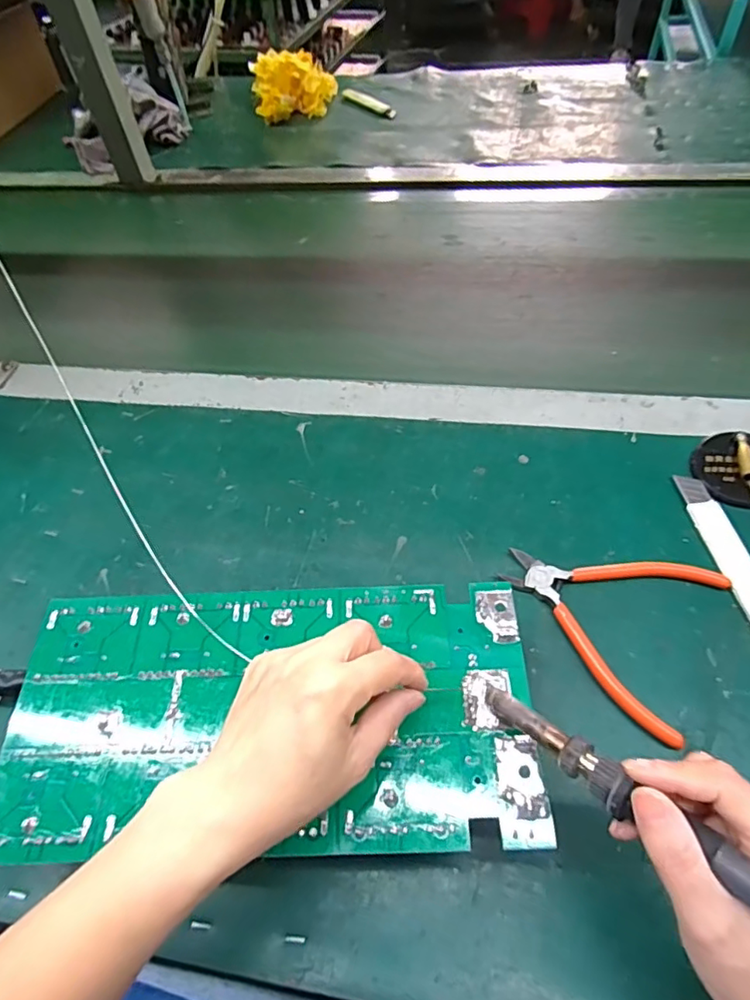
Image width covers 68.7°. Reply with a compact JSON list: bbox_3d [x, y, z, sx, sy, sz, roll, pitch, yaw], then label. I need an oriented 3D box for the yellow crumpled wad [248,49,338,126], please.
[{"bbox_3d":[-0.137,-0.704,0.933,0.138,0.074,0.134,-10,54,-2],"label":"yellow crumpled wad"}]

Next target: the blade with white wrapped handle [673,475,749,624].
[{"bbox_3d":[0.257,0.045,0.388,0.022,0.005,0.154,-8,53,0],"label":"blade with white wrapped handle"}]

